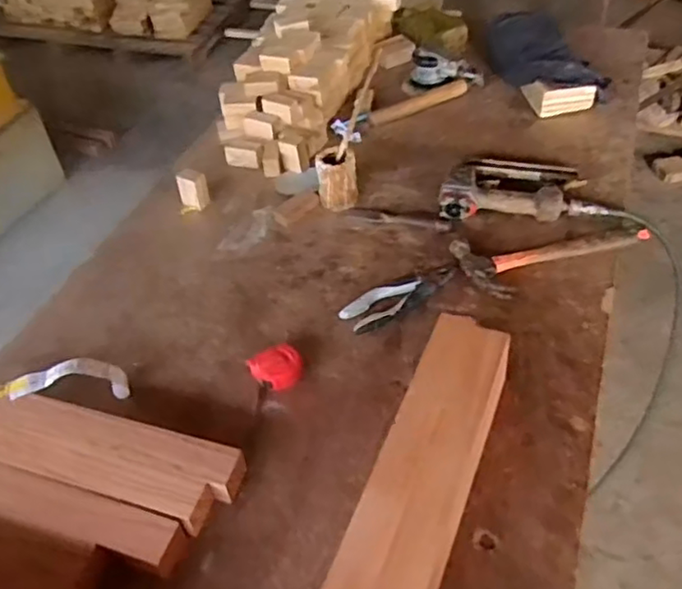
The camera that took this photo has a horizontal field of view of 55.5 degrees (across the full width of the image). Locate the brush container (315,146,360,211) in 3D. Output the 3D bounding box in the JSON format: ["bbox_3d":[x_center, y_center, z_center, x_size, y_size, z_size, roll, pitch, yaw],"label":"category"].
[{"bbox_3d":[-0.004,-0.196,1.103,0.073,0.082,0.069,-5,46,-1],"label":"brush container"}]

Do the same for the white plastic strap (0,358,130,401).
[{"bbox_3d":[-0.364,0.114,0.841,0.170,0.045,0.045,-3,44,-21],"label":"white plastic strap"}]

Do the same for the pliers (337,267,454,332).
[{"bbox_3d":[0.087,0.002,0.963,0.178,0.025,0.053,-25,50,-20],"label":"pliers"}]

